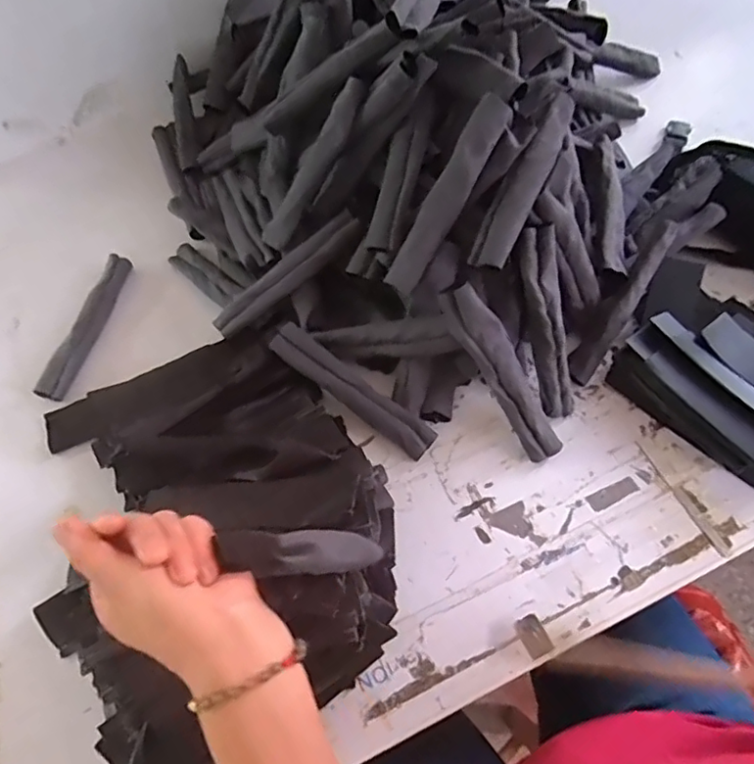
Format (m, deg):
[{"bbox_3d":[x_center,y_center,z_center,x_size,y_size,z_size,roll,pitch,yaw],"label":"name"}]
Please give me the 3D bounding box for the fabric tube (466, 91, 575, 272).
[{"bbox_3d":[0.136,-0.185,0.530,0.035,0.020,0.181,27,86,16],"label":"fabric tube"}]

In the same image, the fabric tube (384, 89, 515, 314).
[{"bbox_3d":[0.062,-0.163,0.531,0.032,0.025,0.191,35,110,19],"label":"fabric tube"}]

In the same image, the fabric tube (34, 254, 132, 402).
[{"bbox_3d":[-0.329,-0.067,0.656,0.025,0.025,0.184,12,64,9],"label":"fabric tube"}]

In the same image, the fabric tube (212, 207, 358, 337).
[{"bbox_3d":[-0.096,-0.113,0.613,0.183,0.014,0.031,-38,65,7],"label":"fabric tube"}]

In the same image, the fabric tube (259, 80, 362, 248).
[{"bbox_3d":[-0.065,-0.217,0.593,0.018,0.185,0.027,-5,50,-52],"label":"fabric tube"}]

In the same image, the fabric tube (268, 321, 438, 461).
[{"bbox_3d":[-0.024,0.008,0.581,0.186,0.019,0.037,38,70,5],"label":"fabric tube"}]

